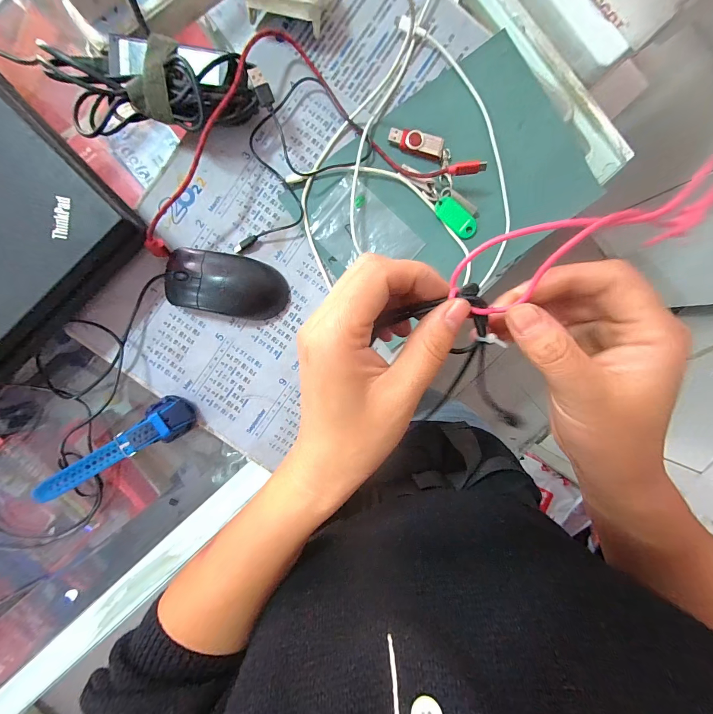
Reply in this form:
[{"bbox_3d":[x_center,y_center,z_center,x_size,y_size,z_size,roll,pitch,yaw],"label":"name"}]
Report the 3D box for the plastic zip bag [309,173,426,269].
[{"bbox_3d":[0.008,-0.120,0.323,0.100,0.004,0.073,41,92,-5],"label":"plastic zip bag"}]

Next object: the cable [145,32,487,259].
[{"bbox_3d":[-0.057,-0.213,0.289,0.308,0.046,0.170,-14,95,-1],"label":"cable"}]

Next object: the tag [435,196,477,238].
[{"bbox_3d":[0.098,-0.136,0.321,0.046,0.004,0.020,40,92,-5],"label":"tag"}]

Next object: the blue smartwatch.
[{"bbox_3d":[-0.230,0.091,0.319,0.152,0.036,0.040,-33,95,1],"label":"blue smartwatch"}]

